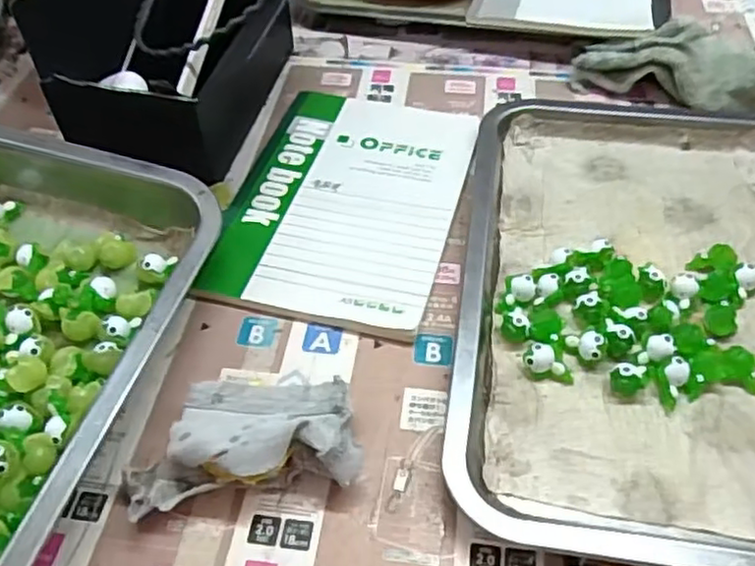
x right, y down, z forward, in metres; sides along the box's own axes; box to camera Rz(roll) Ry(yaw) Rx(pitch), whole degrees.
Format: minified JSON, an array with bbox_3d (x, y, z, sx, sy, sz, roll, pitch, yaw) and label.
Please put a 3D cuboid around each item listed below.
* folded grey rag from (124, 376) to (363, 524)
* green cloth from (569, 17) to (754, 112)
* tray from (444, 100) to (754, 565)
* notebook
[{"bbox_3d":[-0.061,0.069,0.312,0.100,0.035,0.059,-7,49,-4],"label":"folded grey rag"},{"bbox_3d":[0.225,-0.167,0.506,0.150,0.039,0.089,14,51,14],"label":"green cloth"},{"bbox_3d":[0.156,-0.001,0.376,0.213,0.020,0.319,7,49,8],"label":"tray"},{"bbox_3d":[-0.016,-0.056,0.439,0.134,0.008,0.200,10,50,11],"label":"notebook"}]

